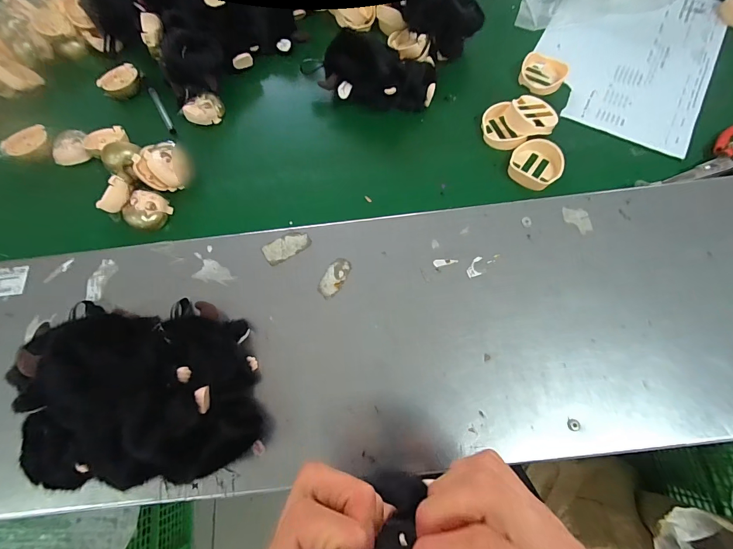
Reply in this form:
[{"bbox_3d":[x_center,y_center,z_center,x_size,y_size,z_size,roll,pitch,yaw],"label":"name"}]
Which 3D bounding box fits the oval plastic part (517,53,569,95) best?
[{"bbox_3d":[0.224,-0.260,0.463,0.059,0.015,0.050,39,76,16],"label":"oval plastic part"}]

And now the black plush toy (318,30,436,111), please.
[{"bbox_3d":[0.013,-0.239,0.437,0.137,0.075,0.067,7,70,6],"label":"black plush toy"}]

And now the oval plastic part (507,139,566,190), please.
[{"bbox_3d":[0.196,-0.128,0.411,0.057,0.021,0.058,28,73,13],"label":"oval plastic part"}]

